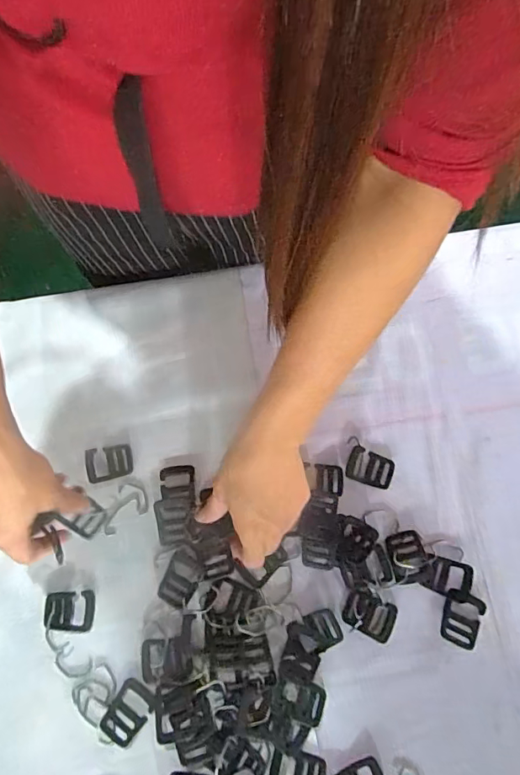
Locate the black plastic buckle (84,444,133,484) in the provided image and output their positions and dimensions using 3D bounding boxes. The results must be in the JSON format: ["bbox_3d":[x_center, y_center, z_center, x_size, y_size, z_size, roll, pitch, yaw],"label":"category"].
[{"bbox_3d":[-0.145,0.072,0.462,0.042,0.006,0.033,-13,71,-2],"label":"black plastic buckle"}]

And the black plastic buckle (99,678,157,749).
[{"bbox_3d":[-0.108,0.267,0.396,0.032,0.004,0.044,34,76,13],"label":"black plastic buckle"}]

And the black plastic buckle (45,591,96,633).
[{"bbox_3d":[-0.167,0.196,0.421,0.044,0.004,0.033,-6,71,0],"label":"black plastic buckle"}]

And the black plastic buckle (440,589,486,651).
[{"bbox_3d":[0.172,0.197,0.411,0.032,0.004,0.041,22,73,9],"label":"black plastic buckle"}]

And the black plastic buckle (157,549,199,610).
[{"bbox_3d":[-0.070,0.170,0.426,0.028,0.004,0.044,25,74,10],"label":"black plastic buckle"}]

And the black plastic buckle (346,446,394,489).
[{"bbox_3d":[0.104,0.075,0.452,0.042,0.004,0.032,18,73,8],"label":"black plastic buckle"}]

